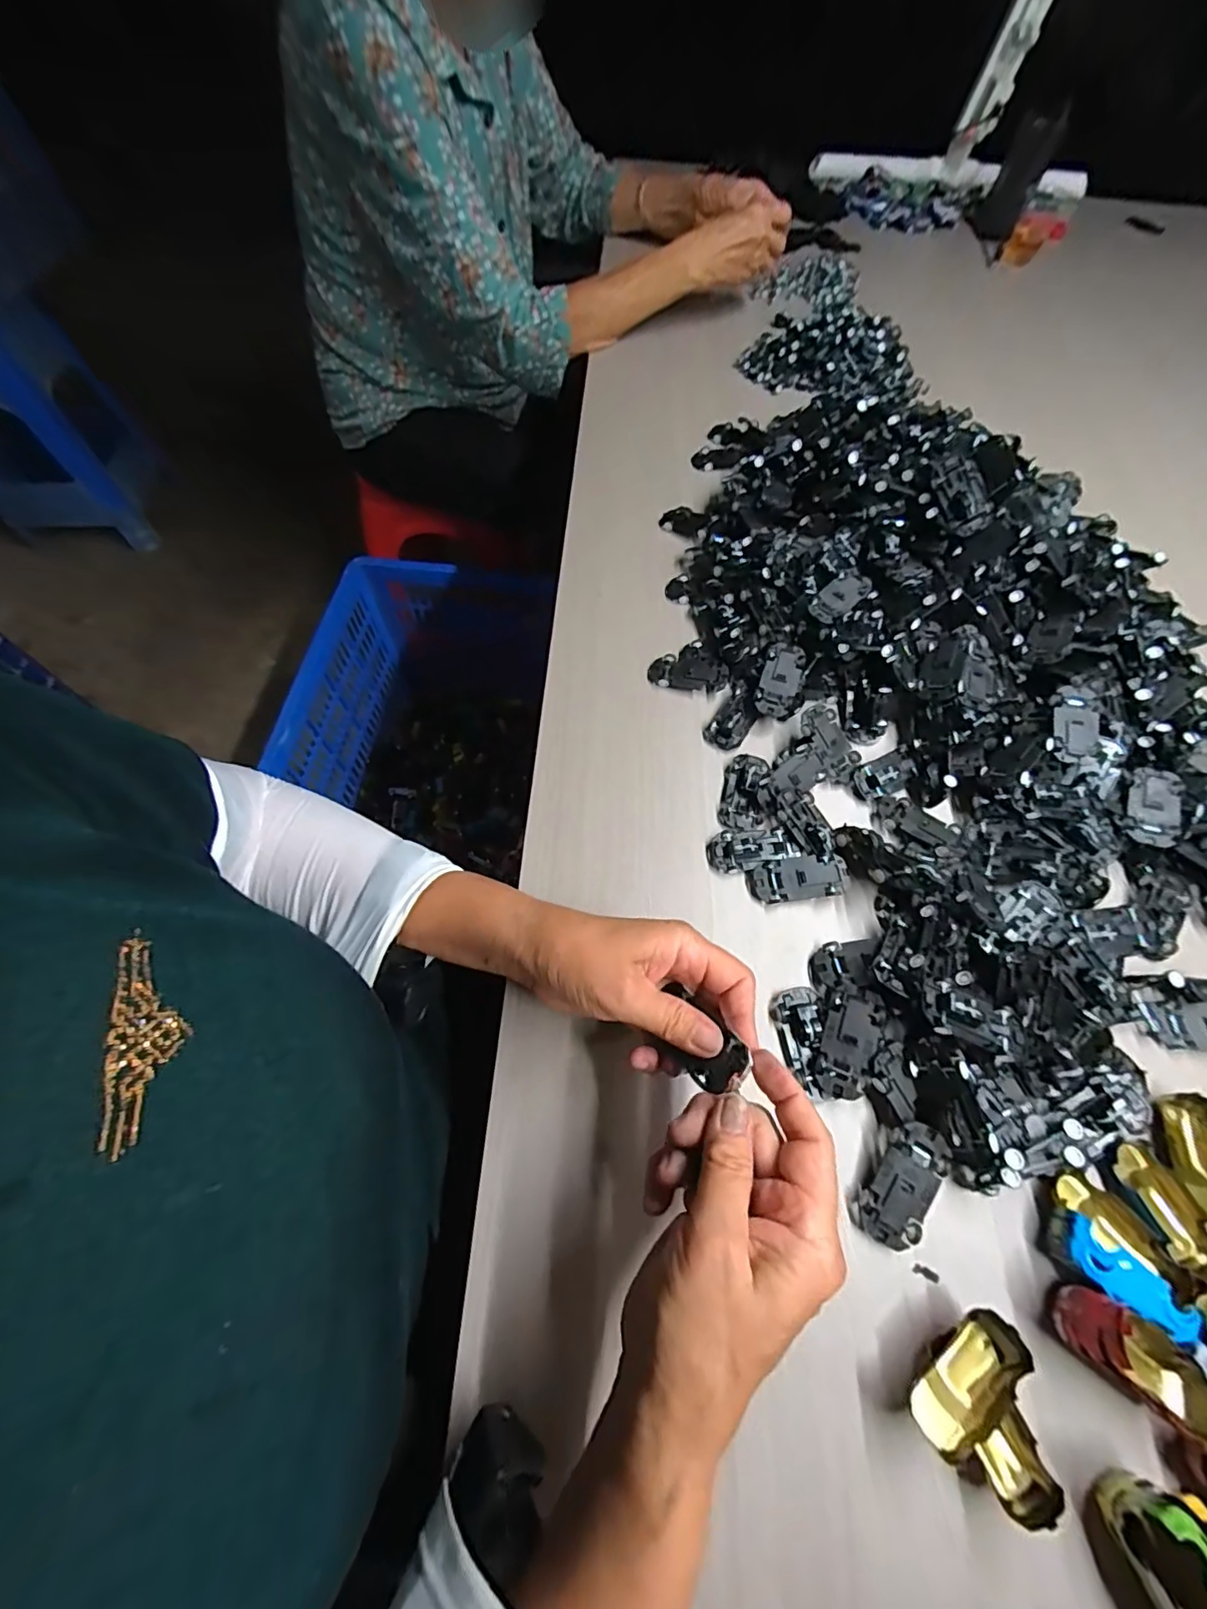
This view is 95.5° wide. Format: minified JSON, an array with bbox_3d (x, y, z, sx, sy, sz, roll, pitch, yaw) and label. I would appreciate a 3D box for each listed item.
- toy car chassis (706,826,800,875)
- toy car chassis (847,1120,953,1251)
[{"bbox_3d":[0.108,0.032,0.400,0.062,0.016,0.029,-9,65,-7],"label":"toy car chassis"},{"bbox_3d":[0.169,0.214,0.310,0.032,0.011,0.067,33,83,13],"label":"toy car chassis"}]

